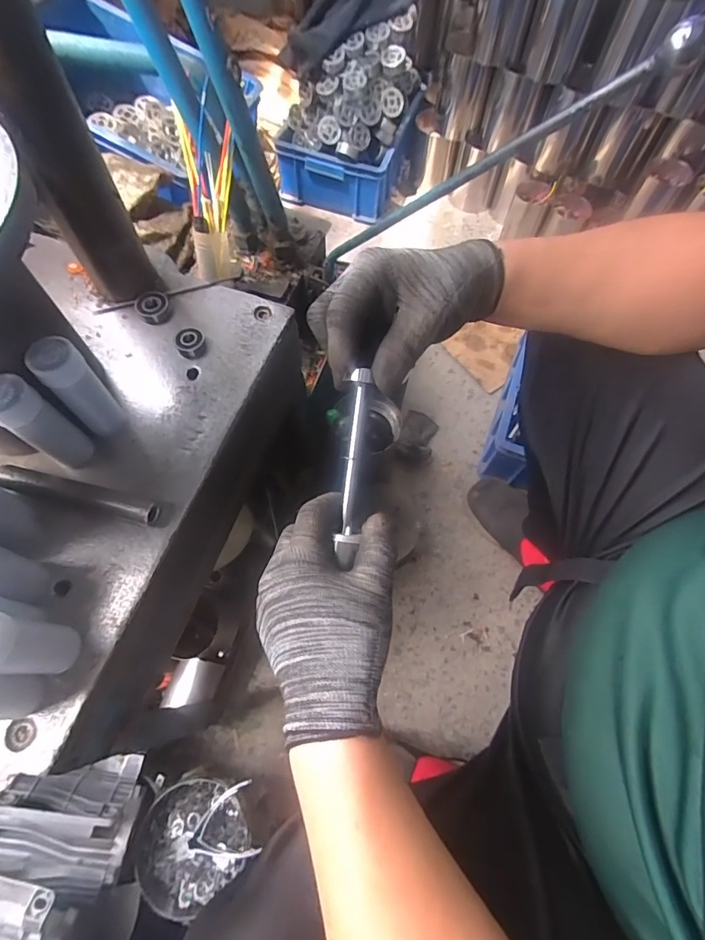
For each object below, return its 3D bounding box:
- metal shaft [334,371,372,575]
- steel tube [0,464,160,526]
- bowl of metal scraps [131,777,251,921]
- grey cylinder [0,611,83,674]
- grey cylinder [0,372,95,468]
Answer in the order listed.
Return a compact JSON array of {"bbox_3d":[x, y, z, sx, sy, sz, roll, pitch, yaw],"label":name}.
[{"bbox_3d":[0.000,-0.004,0.323,0.013,0.015,0.134,6,86,2],"label":"metal shaft"},{"bbox_3d":[-0.236,0.022,0.393,0.144,0.023,0.020,14,65,6],"label":"steel tube"},{"bbox_3d":[-0.187,0.429,0.525,0.125,0.042,0.115,0,65,-1],"label":"bowl of metal scraps"},{"bbox_3d":[-0.224,0.117,0.304,0.029,0.104,0.035,6,65,2],"label":"grey cylinder"},{"bbox_3d":[-0.250,-0.034,0.368,0.035,0.097,0.033,30,68,13],"label":"grey cylinder"}]

